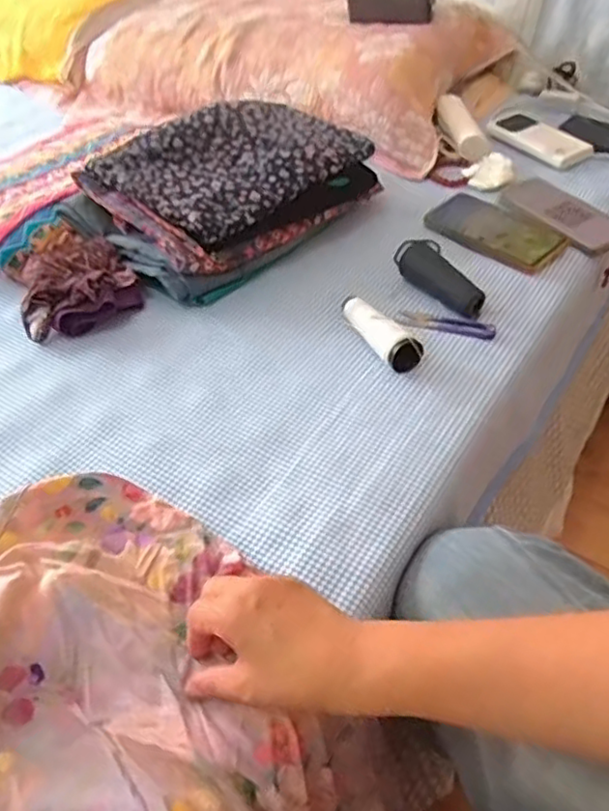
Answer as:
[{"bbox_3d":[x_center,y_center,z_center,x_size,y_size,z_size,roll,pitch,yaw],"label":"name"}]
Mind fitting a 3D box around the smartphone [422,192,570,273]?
[{"bbox_3d":[0.232,-0.216,0.779,0.084,0.010,0.161,-42,58,-20],"label":"smartphone"}]

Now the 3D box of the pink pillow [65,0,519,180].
[{"bbox_3d":[-0.053,-0.591,1.070,0.680,0.147,0.359,20,50,22],"label":"pink pillow"}]

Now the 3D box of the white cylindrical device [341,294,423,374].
[{"bbox_3d":[0.069,-0.076,0.630,0.026,0.031,0.119,-22,47,-21],"label":"white cylindrical device"}]

